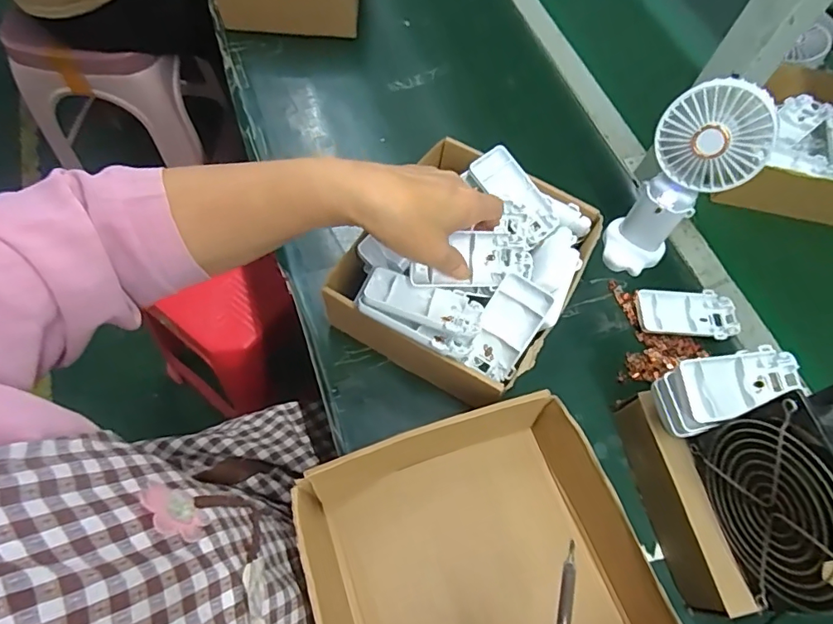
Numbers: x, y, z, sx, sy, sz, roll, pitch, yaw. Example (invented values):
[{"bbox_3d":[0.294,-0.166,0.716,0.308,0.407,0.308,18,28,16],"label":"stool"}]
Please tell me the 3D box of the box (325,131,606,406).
[{"bbox_3d":[0.050,-0.042,0.463,0.174,0.100,0.211,32,65,12],"label":"box"}]

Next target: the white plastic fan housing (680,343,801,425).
[{"bbox_3d":[0.241,0.053,0.375,0.089,0.015,0.045,-10,64,-9],"label":"white plastic fan housing"}]

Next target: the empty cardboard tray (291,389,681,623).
[{"bbox_3d":[0.041,0.193,0.360,0.222,0.075,0.211,-19,66,-13],"label":"empty cardboard tray"}]

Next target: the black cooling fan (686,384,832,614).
[{"bbox_3d":[0.247,0.121,0.322,0.044,0.114,0.116,-8,64,-8],"label":"black cooling fan"}]

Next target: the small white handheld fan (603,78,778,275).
[{"bbox_3d":[0.239,-0.111,0.459,0.075,0.182,0.060,17,63,5],"label":"small white handheld fan"}]

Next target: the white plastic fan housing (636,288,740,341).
[{"bbox_3d":[0.267,0.004,0.503,0.095,0.018,0.048,1,63,-4],"label":"white plastic fan housing"}]

